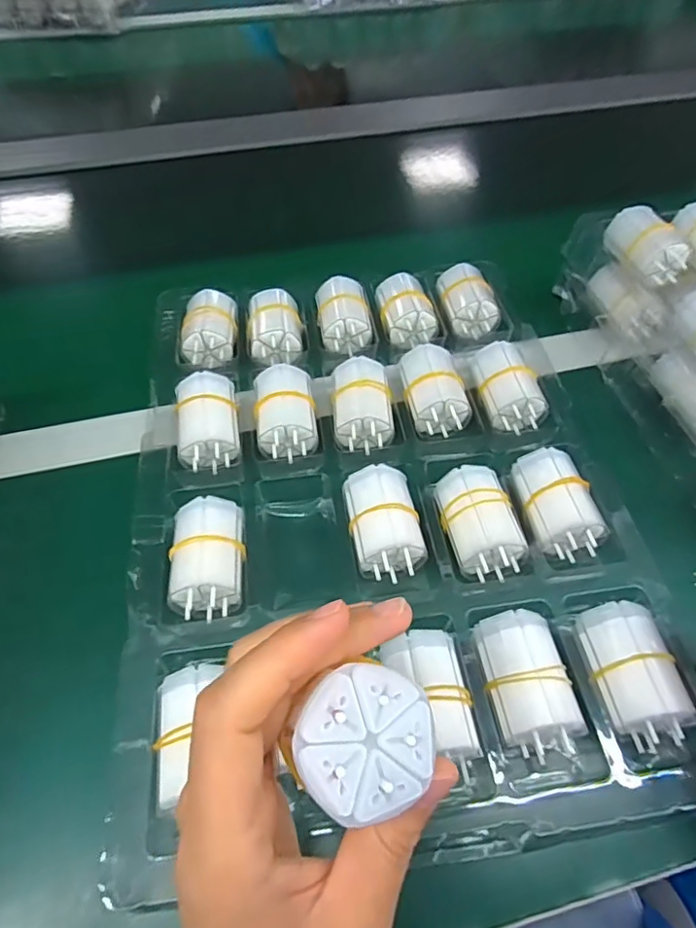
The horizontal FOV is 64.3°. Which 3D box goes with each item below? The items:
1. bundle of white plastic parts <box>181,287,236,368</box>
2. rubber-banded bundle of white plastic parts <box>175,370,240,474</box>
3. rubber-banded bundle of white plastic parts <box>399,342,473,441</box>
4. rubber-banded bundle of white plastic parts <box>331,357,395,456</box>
[{"bbox_3d":[-0.107,-0.107,0.428,0.039,0.031,0.058,-5,54,-3],"label":"bundle of white plastic parts"},{"bbox_3d":[-0.092,-0.028,0.362,0.038,0.029,0.058,-7,54,-5],"label":"rubber-banded bundle of white plastic parts"},{"bbox_3d":[0.059,-0.052,0.380,0.040,0.026,0.060,-6,54,-4],"label":"rubber-banded bundle of white plastic parts"},{"bbox_3d":[0.009,-0.040,0.376,0.039,0.034,0.060,-4,54,-2],"label":"rubber-banded bundle of white plastic parts"}]

